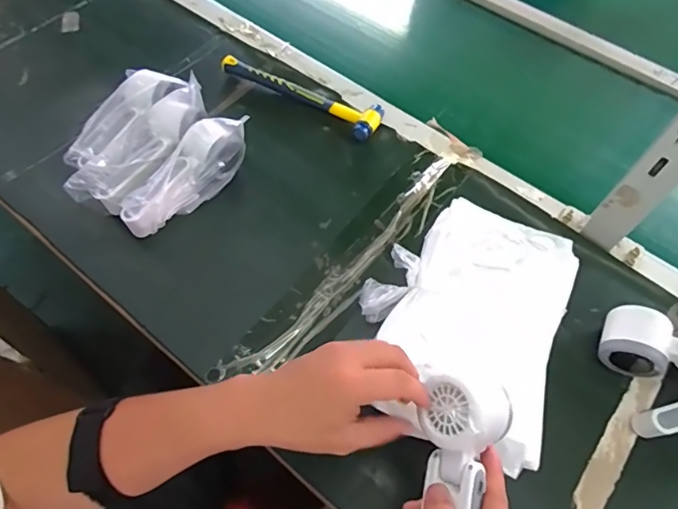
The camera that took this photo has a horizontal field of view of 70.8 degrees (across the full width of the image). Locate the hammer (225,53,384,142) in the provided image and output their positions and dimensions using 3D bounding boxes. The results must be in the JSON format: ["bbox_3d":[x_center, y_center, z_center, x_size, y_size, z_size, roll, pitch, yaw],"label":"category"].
[{"bbox_3d":[-0.051,-0.232,0.672,0.240,0.027,0.059,31,64,14],"label":"hammer"}]

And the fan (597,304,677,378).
[{"bbox_3d":[0.347,0.099,0.460,0.165,0.055,0.054,14,63,27],"label":"fan"}]

